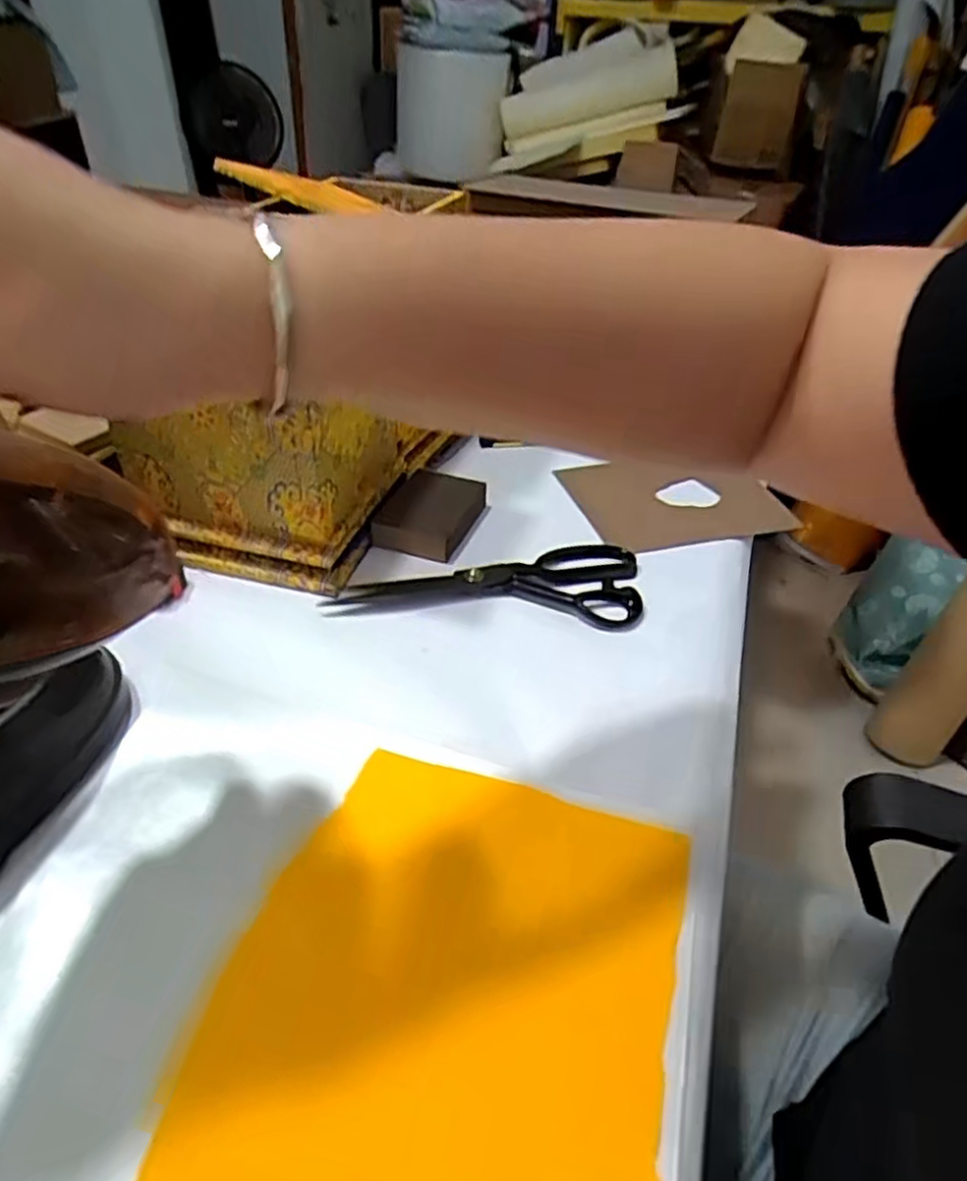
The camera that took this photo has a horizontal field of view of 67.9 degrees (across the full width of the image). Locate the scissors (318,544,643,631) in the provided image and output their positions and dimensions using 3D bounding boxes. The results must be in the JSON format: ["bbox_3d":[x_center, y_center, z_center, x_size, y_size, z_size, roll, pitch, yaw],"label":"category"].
[{"bbox_3d":[0.004,-0.010,0.576,0.238,0.014,0.096,3,39,0],"label":"scissors"}]

